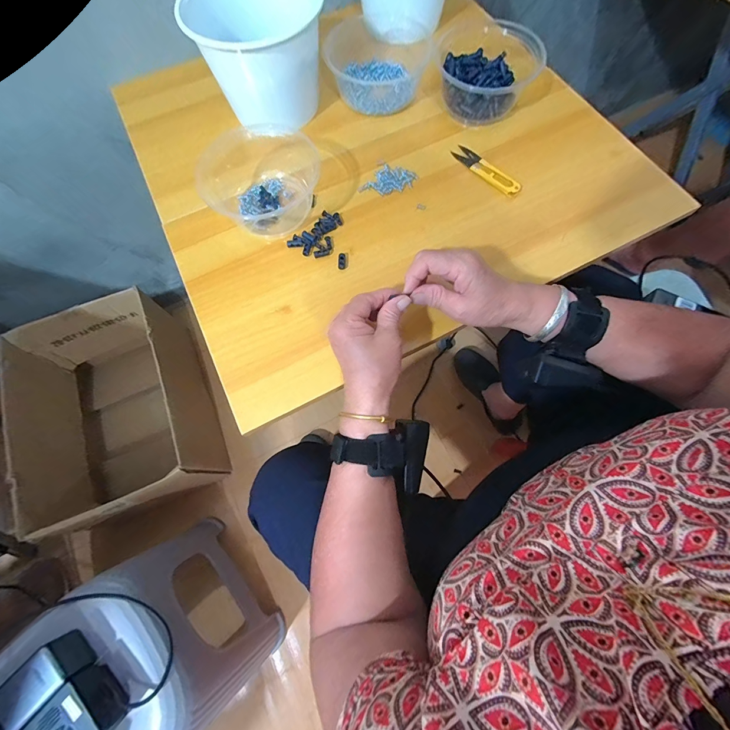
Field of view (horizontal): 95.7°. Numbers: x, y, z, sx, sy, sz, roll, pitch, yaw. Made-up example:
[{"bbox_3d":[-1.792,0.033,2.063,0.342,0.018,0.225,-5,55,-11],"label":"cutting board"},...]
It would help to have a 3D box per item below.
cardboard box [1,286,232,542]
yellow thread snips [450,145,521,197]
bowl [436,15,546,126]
[{"bbox_3d":[-0.540,0.098,0.724,0.316,0.216,0.446,-21,72,-6],"label":"cardboard box"},{"bbox_3d":[0.153,-0.247,0.420,0.023,0.015,0.101,-37,74,-11],"label":"yellow thread snips"},{"bbox_3d":[0.160,-0.390,0.436,0.109,0.047,0.153,36,78,12],"label":"bowl"}]

